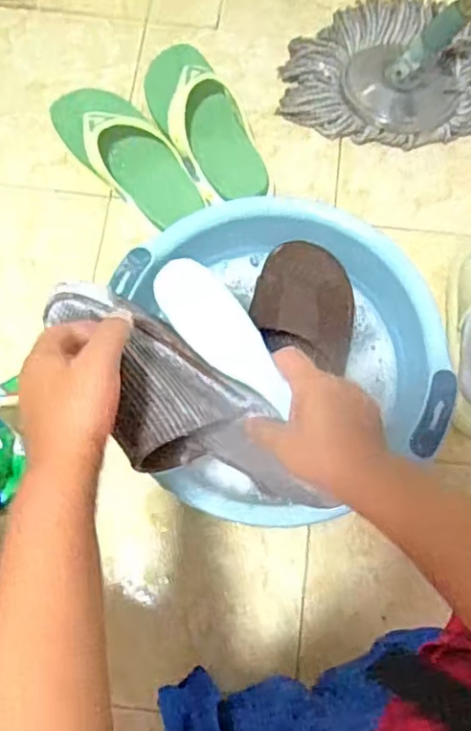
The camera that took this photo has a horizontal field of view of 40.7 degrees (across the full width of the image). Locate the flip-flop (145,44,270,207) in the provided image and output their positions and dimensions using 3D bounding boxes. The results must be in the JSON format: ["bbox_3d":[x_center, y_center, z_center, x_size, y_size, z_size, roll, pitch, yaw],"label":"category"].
[{"bbox_3d":[-0.045,-0.340,0.877,0.119,0.075,0.270,-19,76,-6],"label":"flip-flop"}]

